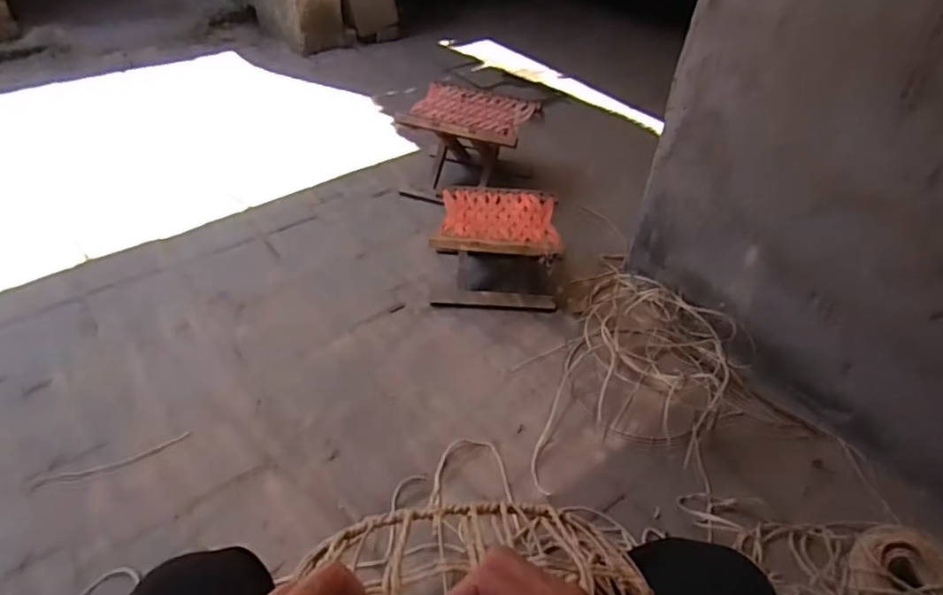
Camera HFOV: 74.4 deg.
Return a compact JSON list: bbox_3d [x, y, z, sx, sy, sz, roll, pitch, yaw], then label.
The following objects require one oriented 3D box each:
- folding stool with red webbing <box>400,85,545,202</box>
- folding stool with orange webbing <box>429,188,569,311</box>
[{"bbox_3d":[-0.006,-0.418,1.733,0.316,0.237,0.303,17,44,12],"label":"folding stool with red webbing"},{"bbox_3d":[0.061,-0.108,1.424,0.276,0.186,0.239,7,40,3],"label":"folding stool with orange webbing"}]

